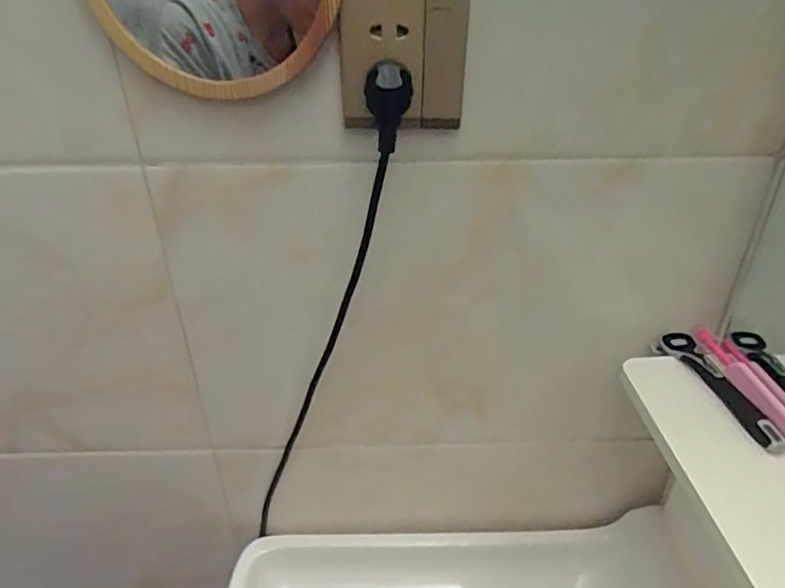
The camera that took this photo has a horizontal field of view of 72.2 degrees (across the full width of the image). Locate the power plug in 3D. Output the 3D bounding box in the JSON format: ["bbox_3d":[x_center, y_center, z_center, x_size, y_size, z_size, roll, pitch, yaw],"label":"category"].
[{"bbox_3d":[-0.002,-0.126,0.362,0.031,0.054,0.031,0,31,1],"label":"power plug"}]

